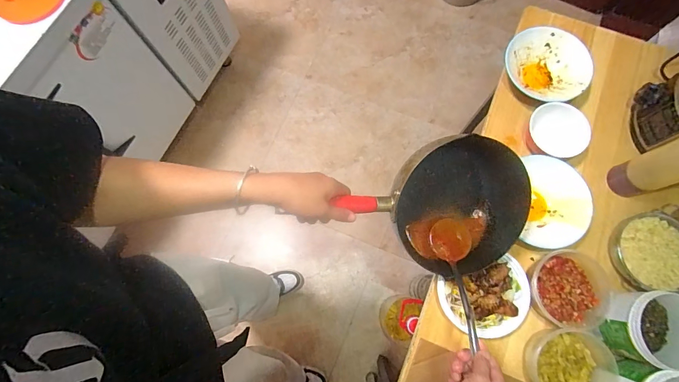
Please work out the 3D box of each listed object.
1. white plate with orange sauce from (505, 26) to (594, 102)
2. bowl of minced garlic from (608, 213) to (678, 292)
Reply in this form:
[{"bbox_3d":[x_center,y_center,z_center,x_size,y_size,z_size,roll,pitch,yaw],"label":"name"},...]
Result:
[{"bbox_3d":[0.436,-0.264,0.728,0.154,0.048,0.173,-38,78,-9],"label":"white plate with orange sauce"},{"bbox_3d":[0.580,0.116,0.638,0.121,0.053,0.133,0,75,1],"label":"bowl of minced garlic"}]

